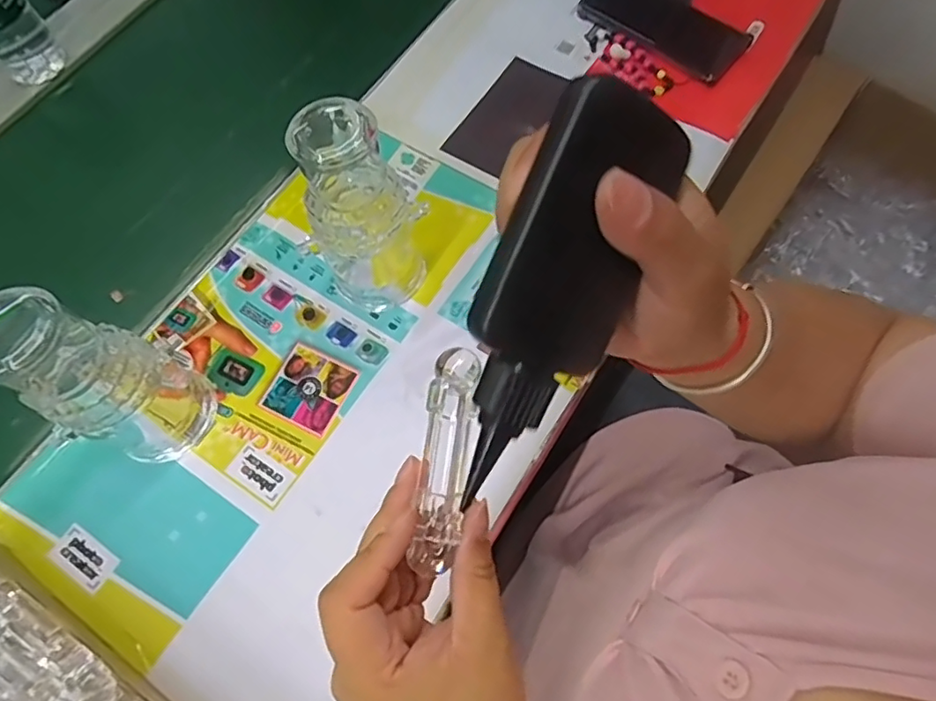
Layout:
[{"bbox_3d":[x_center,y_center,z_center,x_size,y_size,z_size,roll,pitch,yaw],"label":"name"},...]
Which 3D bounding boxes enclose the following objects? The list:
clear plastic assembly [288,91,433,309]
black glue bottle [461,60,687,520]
[{"bbox_3d":[-0.077,-0.094,0.422,0.065,0.172,0.079,21,69,10],"label":"clear plastic assembly"},{"bbox_3d":[0.028,-0.018,0.202,0.054,0.029,0.136,17,97,-24],"label":"black glue bottle"}]

